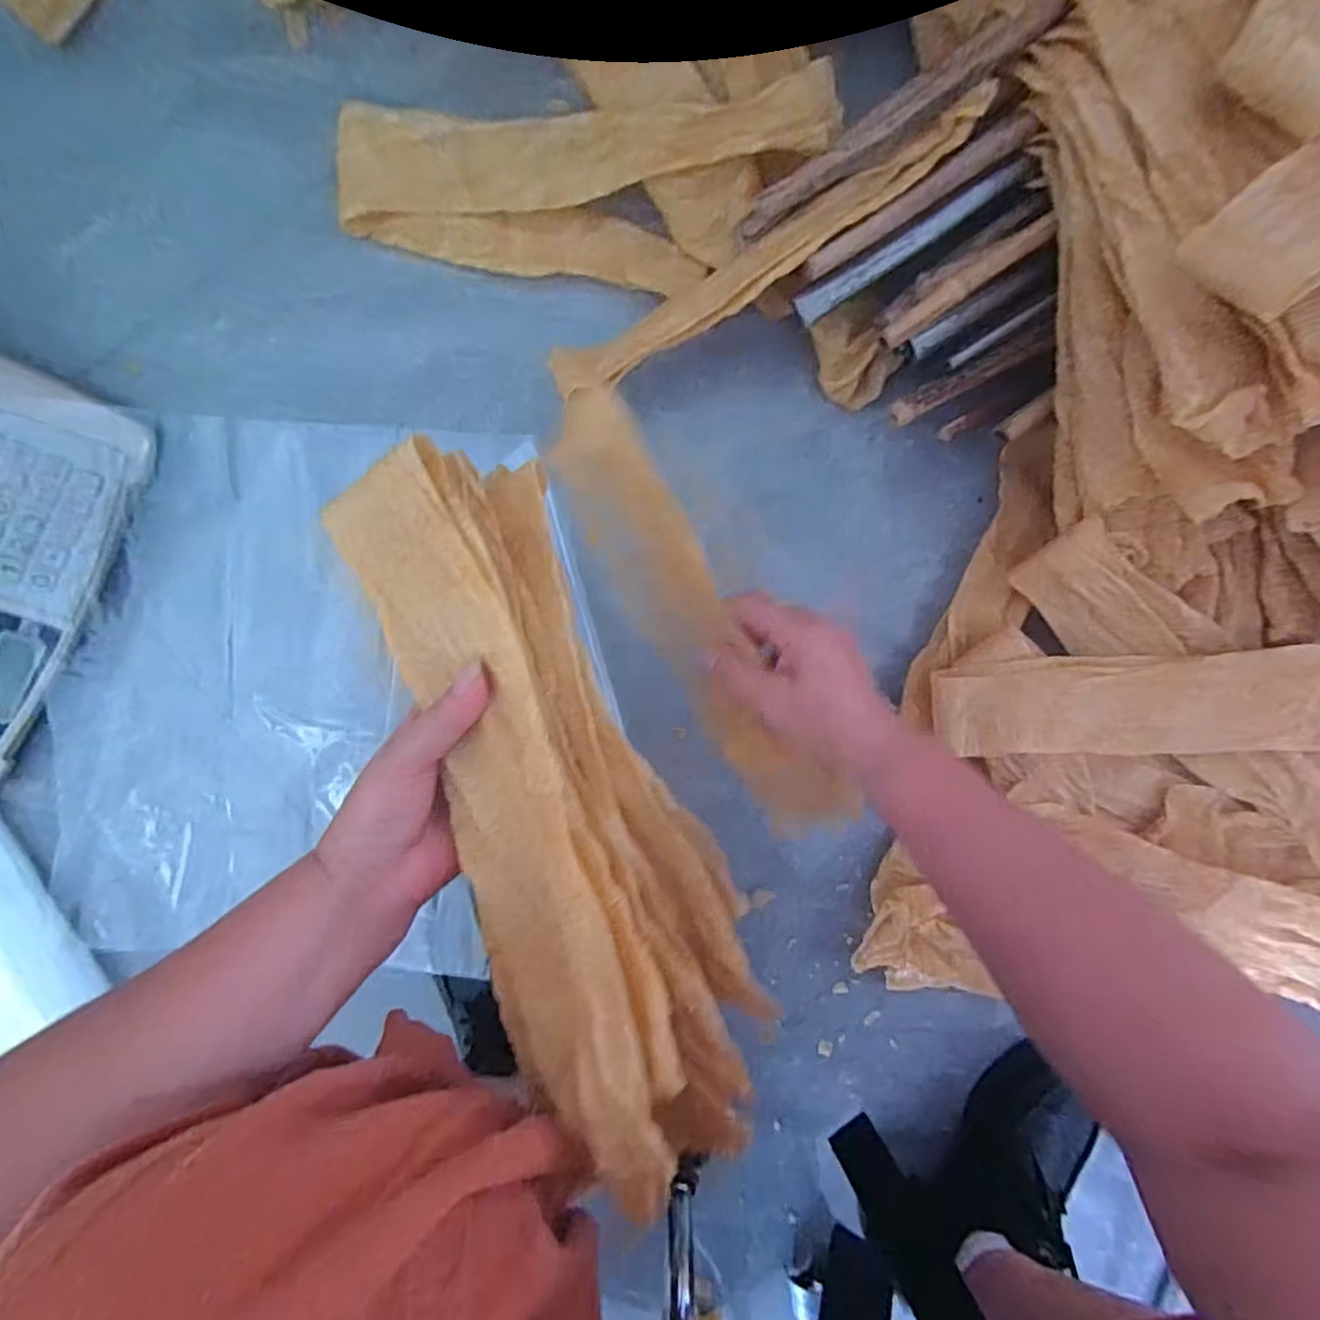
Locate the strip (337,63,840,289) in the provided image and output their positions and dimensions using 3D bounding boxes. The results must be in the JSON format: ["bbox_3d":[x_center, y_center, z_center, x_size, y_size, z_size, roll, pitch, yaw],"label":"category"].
[{"bbox_3d":[-0.064,-0.354,0.475,0.369,0.035,0.124,3,112,8],"label":"strip"}]

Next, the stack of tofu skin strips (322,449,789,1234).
[{"bbox_3d":[-0.054,0.072,0.299,0.112,0.100,0.355,-23,85,1],"label":"stack of tofu skin strips"}]

